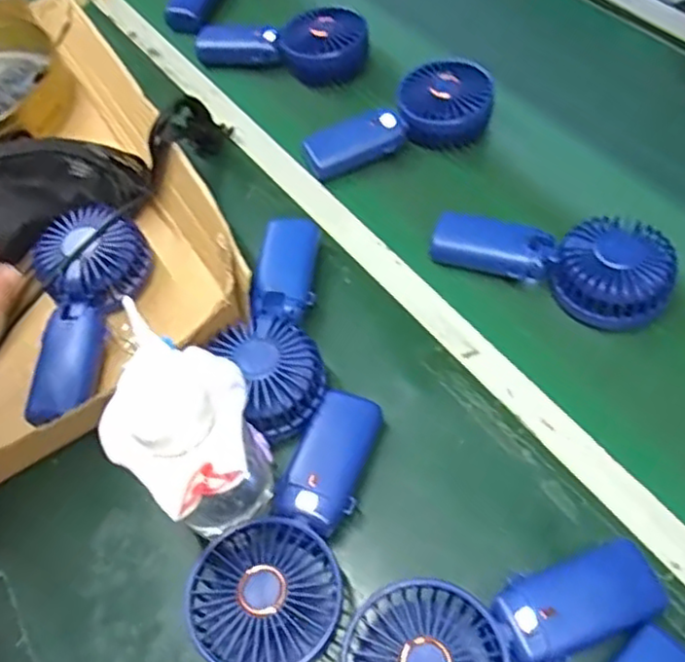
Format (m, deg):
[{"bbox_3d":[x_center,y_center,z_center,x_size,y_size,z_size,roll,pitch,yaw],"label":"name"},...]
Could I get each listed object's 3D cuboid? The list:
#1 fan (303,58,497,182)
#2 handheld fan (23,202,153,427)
[{"bbox_3d":[0.053,-0.192,0.625,0.181,0.057,0.069,-17,57,-7],"label":"fan"},{"bbox_3d":[-0.207,-0.014,0.520,0.079,0.051,0.175,6,72,8],"label":"handheld fan"}]

